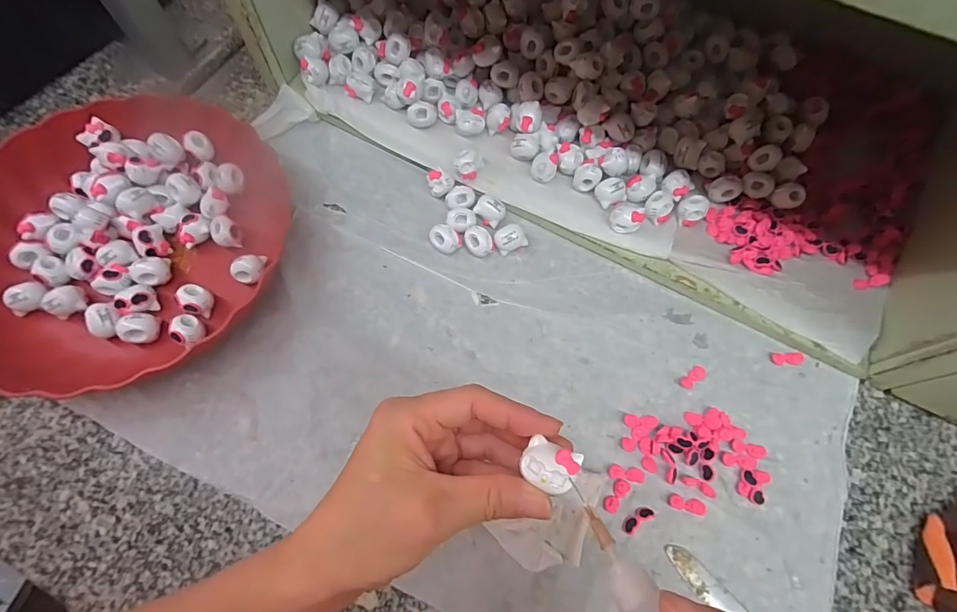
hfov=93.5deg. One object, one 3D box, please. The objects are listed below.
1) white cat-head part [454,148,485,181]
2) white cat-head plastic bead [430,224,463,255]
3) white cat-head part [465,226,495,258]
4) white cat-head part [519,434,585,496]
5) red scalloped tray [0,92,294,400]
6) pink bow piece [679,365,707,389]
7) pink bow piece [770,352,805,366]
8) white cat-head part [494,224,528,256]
[{"bbox_3d":[-0.008,-0.123,0.388,0.020,0.019,0.023,19,70,5],"label":"white cat-head part"},{"bbox_3d":[-0.028,-0.056,0.376,0.025,0.018,0.021,35,72,11],"label":"white cat-head plastic bead"},{"bbox_3d":[0.000,-0.053,0.376,0.024,0.017,0.021,43,74,13],"label":"white cat-head part"},{"bbox_3d":[0.033,0.072,0.203,0.023,0.008,0.019,23,71,7],"label":"white cat-head part"},{"bbox_3d":[-0.277,-0.054,0.349,0.235,0.043,0.247,21,70,6],"label":"red scalloped tray"},{"bbox_3d":[0.167,0.055,0.348,0.026,0.004,0.011,-35,74,-13],"label":"pink bow piece"},{"bbox_3d":[0.244,0.041,0.355,0.025,0.004,0.010,0,70,-2],"label":"pink bow piece"},{"bbox_3d":[0.026,-0.057,0.378,0.026,0.017,0.019,-18,71,-8],"label":"white cat-head part"}]

